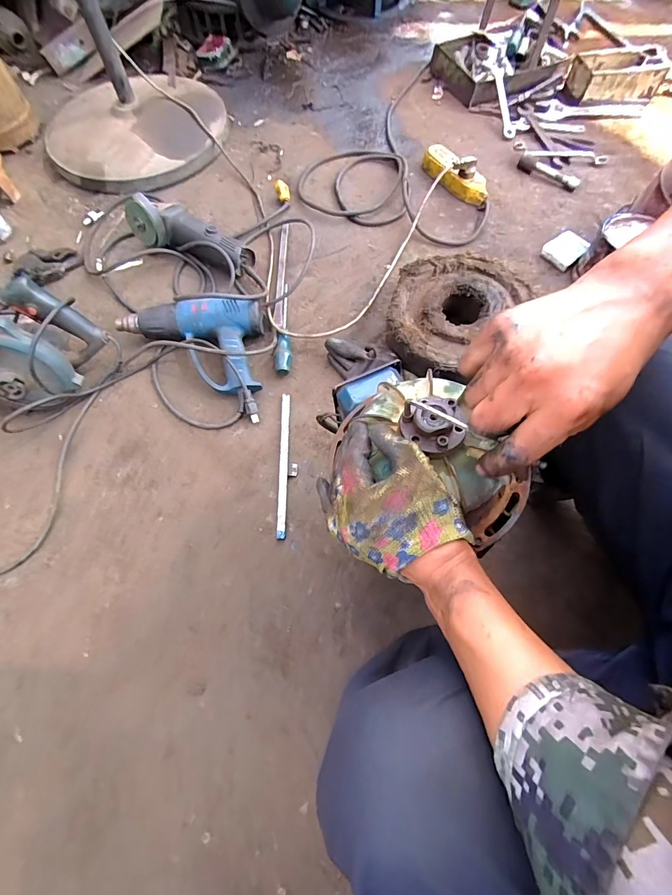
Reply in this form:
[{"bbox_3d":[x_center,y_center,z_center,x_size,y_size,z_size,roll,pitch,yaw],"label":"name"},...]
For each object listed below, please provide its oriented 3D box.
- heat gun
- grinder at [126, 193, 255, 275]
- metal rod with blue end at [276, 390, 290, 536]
[{"bbox_3d":[-0.266,-0.191,0.699,0.262,0.085,0.185,-2,67,-2],"label":"heat gun"},{"bbox_3d":[-0.301,-0.438,0.798,0.268,0.102,0.093,31,72,12],"label":"grinder"},{"bbox_3d":[-0.089,0.026,0.649,0.016,0.015,0.248,-1,69,1],"label":"metal rod with blue end"}]

